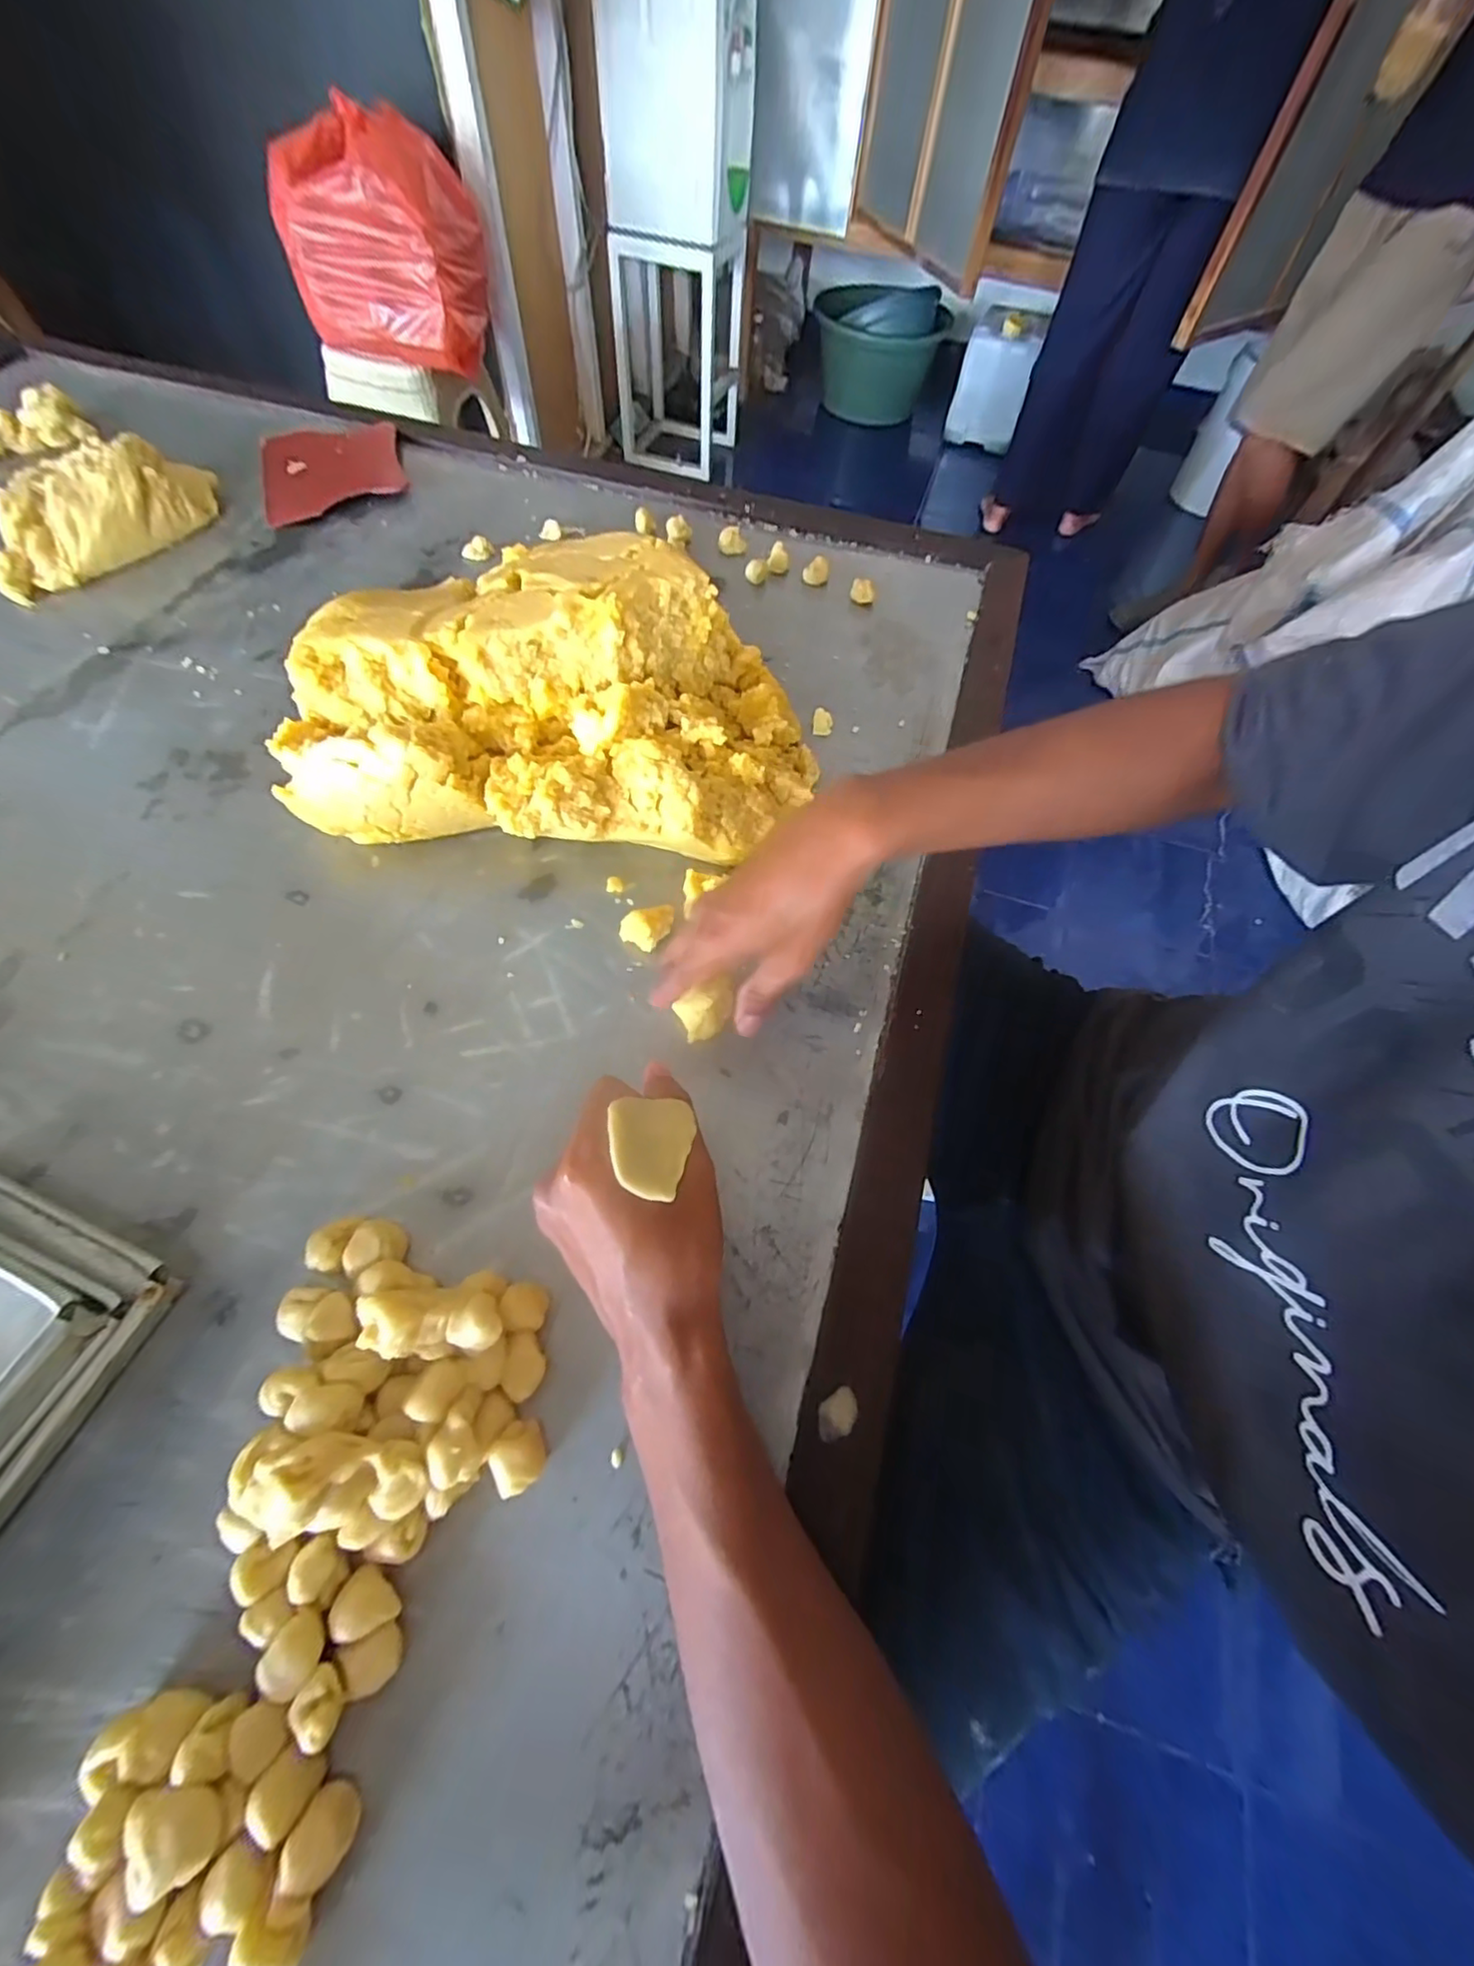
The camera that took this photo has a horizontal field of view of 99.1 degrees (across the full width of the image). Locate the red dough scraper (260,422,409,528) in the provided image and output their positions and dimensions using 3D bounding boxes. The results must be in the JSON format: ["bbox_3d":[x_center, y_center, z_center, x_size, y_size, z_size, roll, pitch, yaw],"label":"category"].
[{"bbox_3d":[-0.410,-0.523,0.640,0.131,0.007,0.158,-18,67,-13],"label":"red dough scraper"}]

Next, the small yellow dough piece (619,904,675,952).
[{"bbox_3d":[-0.056,-0.034,0.398,0.035,0.022,0.023,-13,63,-10],"label":"small yellow dough piece"}]

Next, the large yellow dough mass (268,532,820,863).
[{"bbox_3d":[-0.117,-0.196,0.430,0.348,0.113,0.204,5,61,0],"label":"large yellow dough mass"}]

